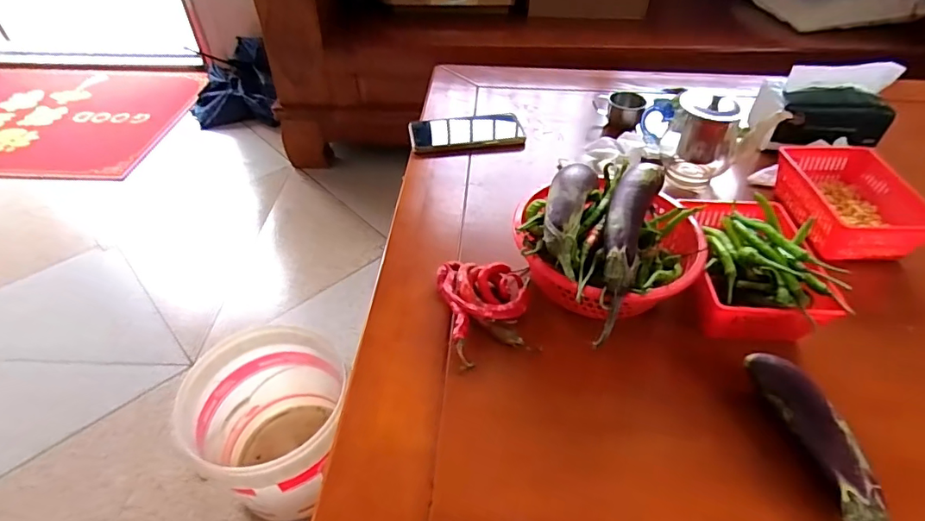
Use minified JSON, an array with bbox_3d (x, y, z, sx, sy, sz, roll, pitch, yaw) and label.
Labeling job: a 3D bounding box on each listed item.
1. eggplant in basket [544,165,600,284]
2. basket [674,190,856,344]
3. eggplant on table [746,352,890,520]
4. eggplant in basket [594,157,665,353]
[{"bbox_3d":[0.098,-0.046,0.462,0.039,0.034,0.136,13,46,12],"label":"eggplant in basket"},{"bbox_3d":[0.283,0.005,0.479,0.118,0.078,0.162,9,45,8],"label":"basket"},{"bbox_3d":[0.273,0.150,0.368,0.055,0.036,0.179,-5,45,-6],"label":"eggplant on table"},{"bbox_3d":[0.144,-0.016,0.444,0.039,0.034,0.183,16,61,14],"label":"eggplant in basket"}]

